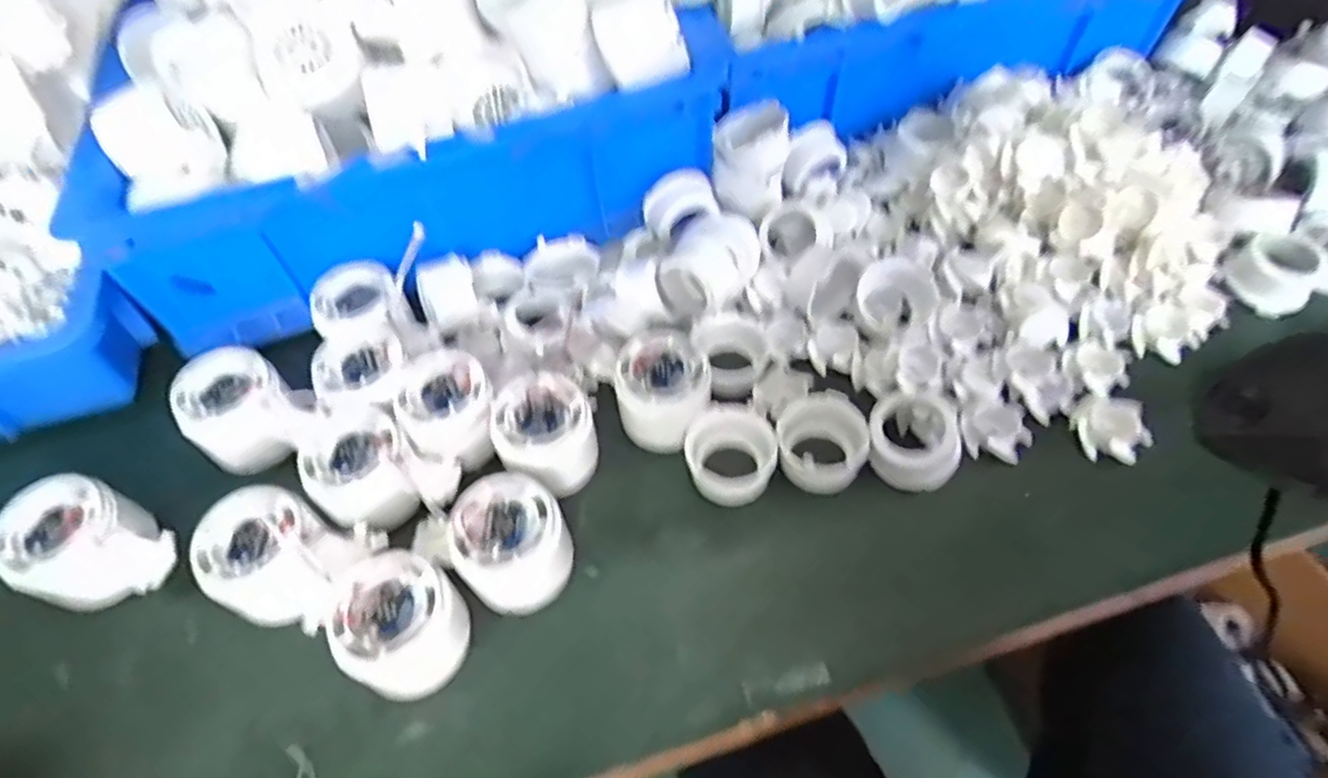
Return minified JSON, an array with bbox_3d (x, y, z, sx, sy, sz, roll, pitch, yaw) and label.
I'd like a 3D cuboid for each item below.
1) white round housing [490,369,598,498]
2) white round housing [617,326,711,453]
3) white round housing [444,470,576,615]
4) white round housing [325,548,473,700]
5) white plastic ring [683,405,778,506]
[{"bbox_3d":[-0.072,0.027,0.423,0.058,0.044,0.068,-13,56,-7],"label":"white round housing"},{"bbox_3d":[0.000,0.001,0.437,0.061,0.044,0.065,-1,55,1],"label":"white round housing"},{"bbox_3d":[-0.079,0.086,0.377,0.064,0.049,0.063,-1,55,1],"label":"white round housing"},{"bbox_3d":[-0.131,0.122,0.354,0.068,0.047,0.061,38,65,24],"label":"white round housing"},{"bbox_3d":[0.041,0.040,0.425,0.053,0.028,0.053,-1,55,1],"label":"white plastic ring"}]

